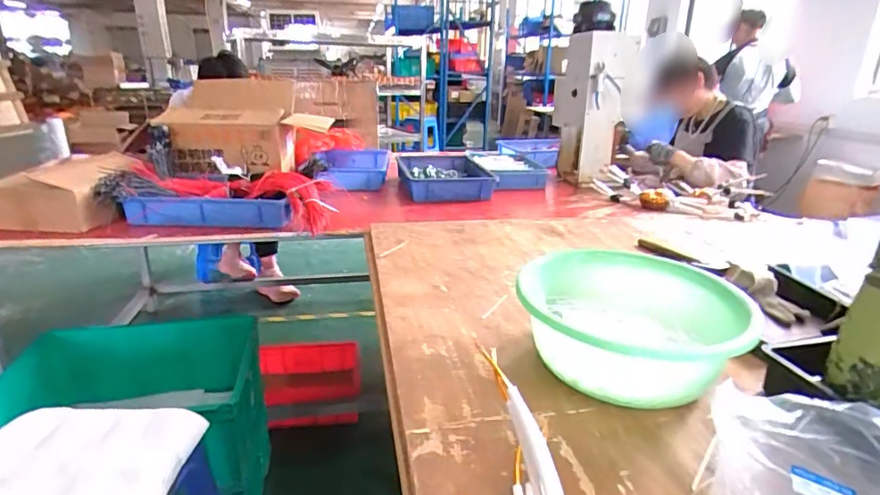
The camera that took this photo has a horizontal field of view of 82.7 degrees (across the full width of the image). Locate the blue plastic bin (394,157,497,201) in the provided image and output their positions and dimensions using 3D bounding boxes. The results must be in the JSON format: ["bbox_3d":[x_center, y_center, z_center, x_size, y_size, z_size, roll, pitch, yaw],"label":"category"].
[{"bbox_3d":[0.008,-0.260,1.774,0.302,0.092,0.428,-1,20,-6],"label":"blue plastic bin"}]

